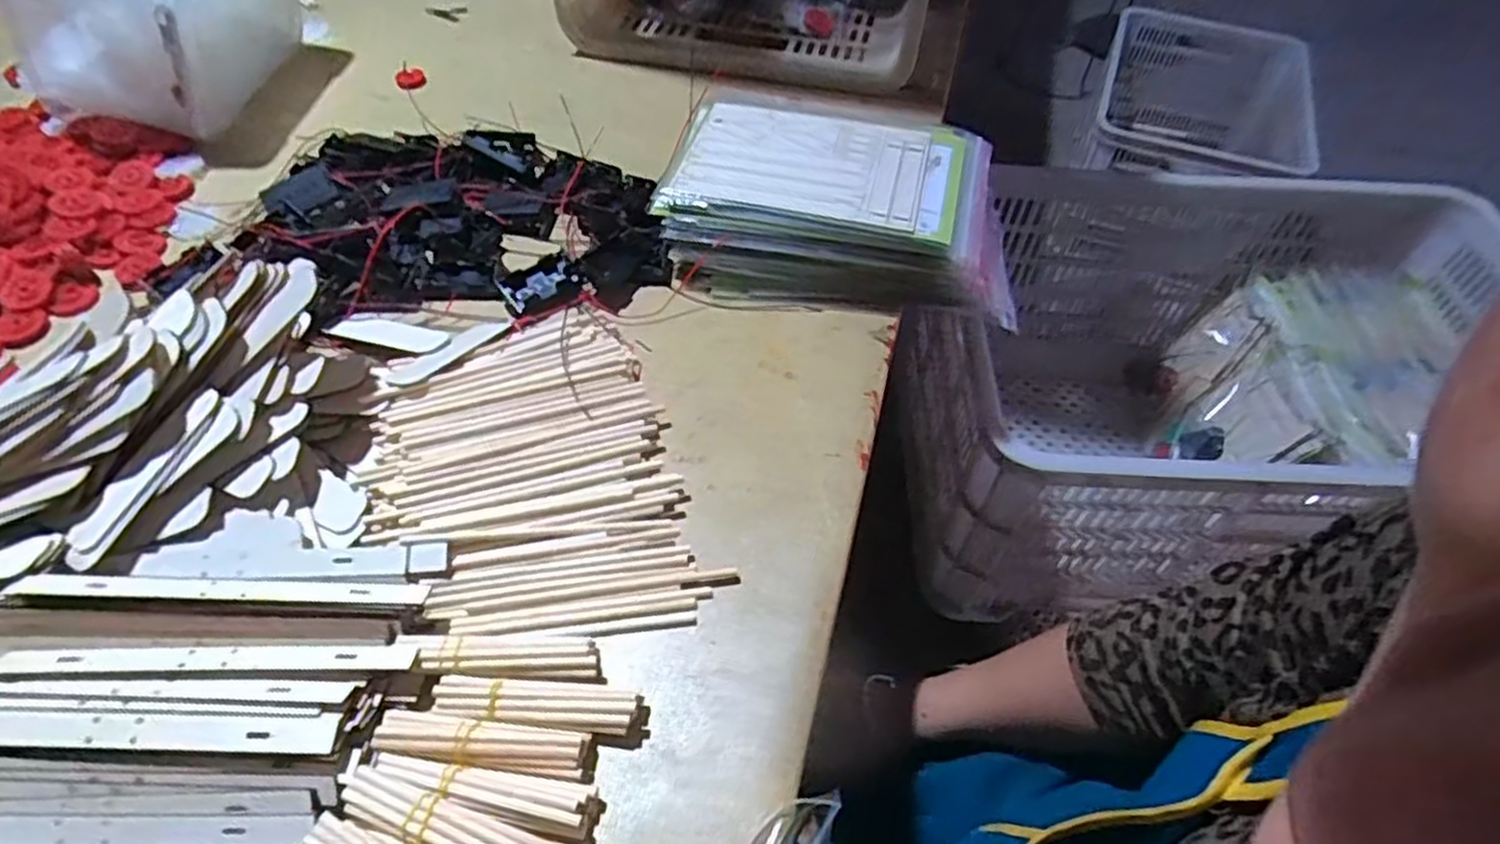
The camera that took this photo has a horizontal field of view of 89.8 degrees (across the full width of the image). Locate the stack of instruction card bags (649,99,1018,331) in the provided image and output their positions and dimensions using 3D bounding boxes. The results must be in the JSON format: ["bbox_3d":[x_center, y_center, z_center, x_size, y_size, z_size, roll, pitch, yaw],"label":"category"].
[{"bbox_3d":[0.072,-0.176,0.601,0.267,0.070,0.177,6,52,3],"label":"stack of instruction card bags"}]

